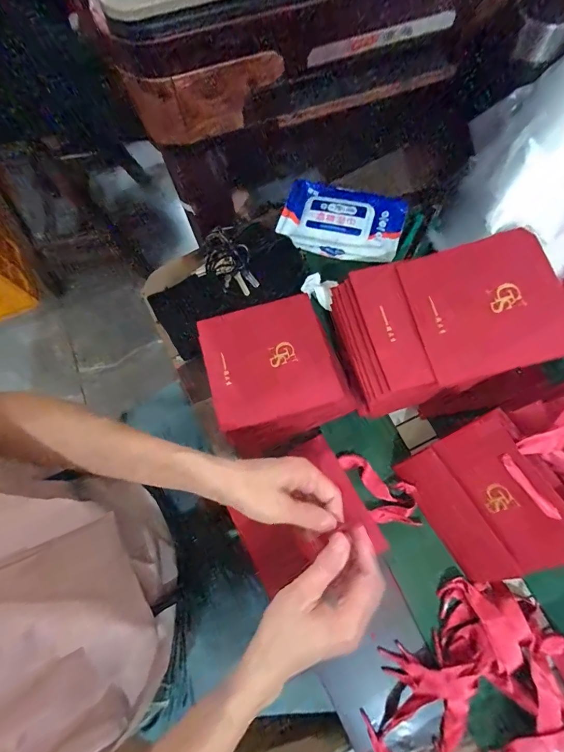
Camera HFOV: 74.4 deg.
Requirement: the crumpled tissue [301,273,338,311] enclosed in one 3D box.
[{"bbox_3d":[0.047,-0.108,0.469,0.041,0.019,0.045,16,76,5],"label":"crumpled tissue"}]

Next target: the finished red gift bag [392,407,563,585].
[{"bbox_3d":[0.203,0.126,0.367,0.020,0.129,0.148,-22,77,-50],"label":"finished red gift bag"}]

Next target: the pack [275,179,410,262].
[{"bbox_3d":[0.080,-0.214,0.507,0.163,0.035,0.102,10,75,4],"label":"pack"}]

